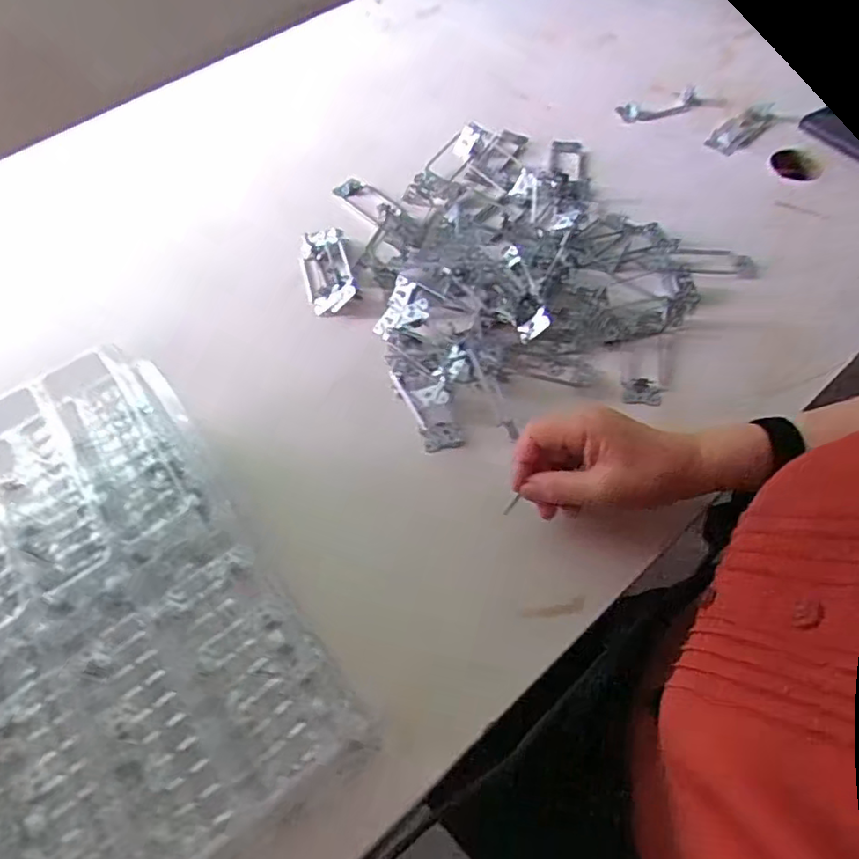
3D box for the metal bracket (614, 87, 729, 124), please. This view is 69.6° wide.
[{"bbox_3d":[0.302,-0.406,0.765,0.130,0.023,0.034,-12,59,-4],"label":"metal bracket"}]

